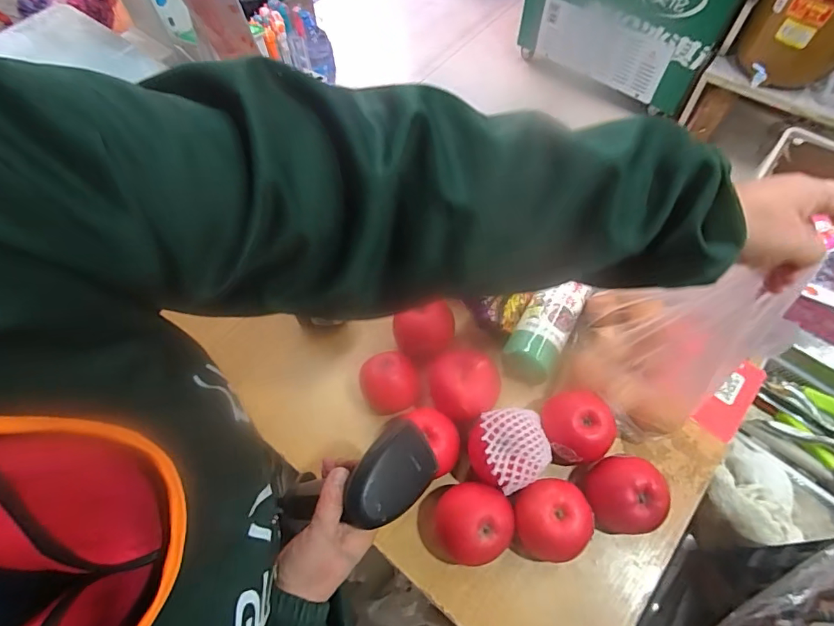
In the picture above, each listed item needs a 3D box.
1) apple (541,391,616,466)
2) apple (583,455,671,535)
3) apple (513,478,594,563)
[{"bbox_3d":[0.183,0.134,0.533,0.070,0.059,0.074,-1,62,1],"label":"apple"},{"bbox_3d":[0.226,0.198,0.506,0.076,0.066,0.075,5,63,4],"label":"apple"},{"bbox_3d":[0.142,0.220,0.492,0.077,0.058,0.078,-8,62,-3],"label":"apple"}]

